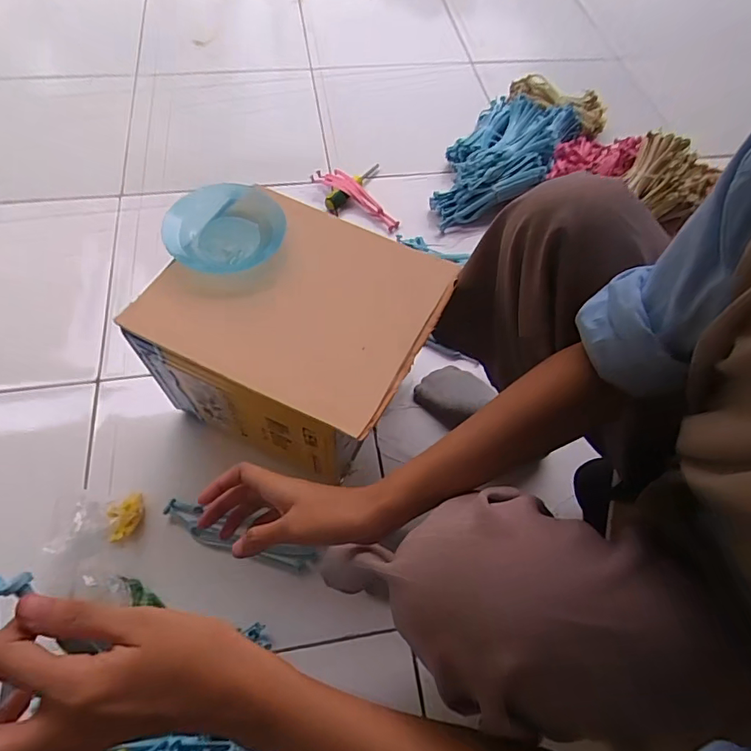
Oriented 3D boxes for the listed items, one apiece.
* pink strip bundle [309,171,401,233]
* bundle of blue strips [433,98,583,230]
[{"bbox_3d":[-0.033,-0.345,0.931,0.198,0.029,0.046,33,65,14],"label":"pink strip bundle"},{"bbox_3d":[0.258,-0.443,0.955,0.197,0.088,0.394,28,63,11],"label":"bundle of blue strips"}]

